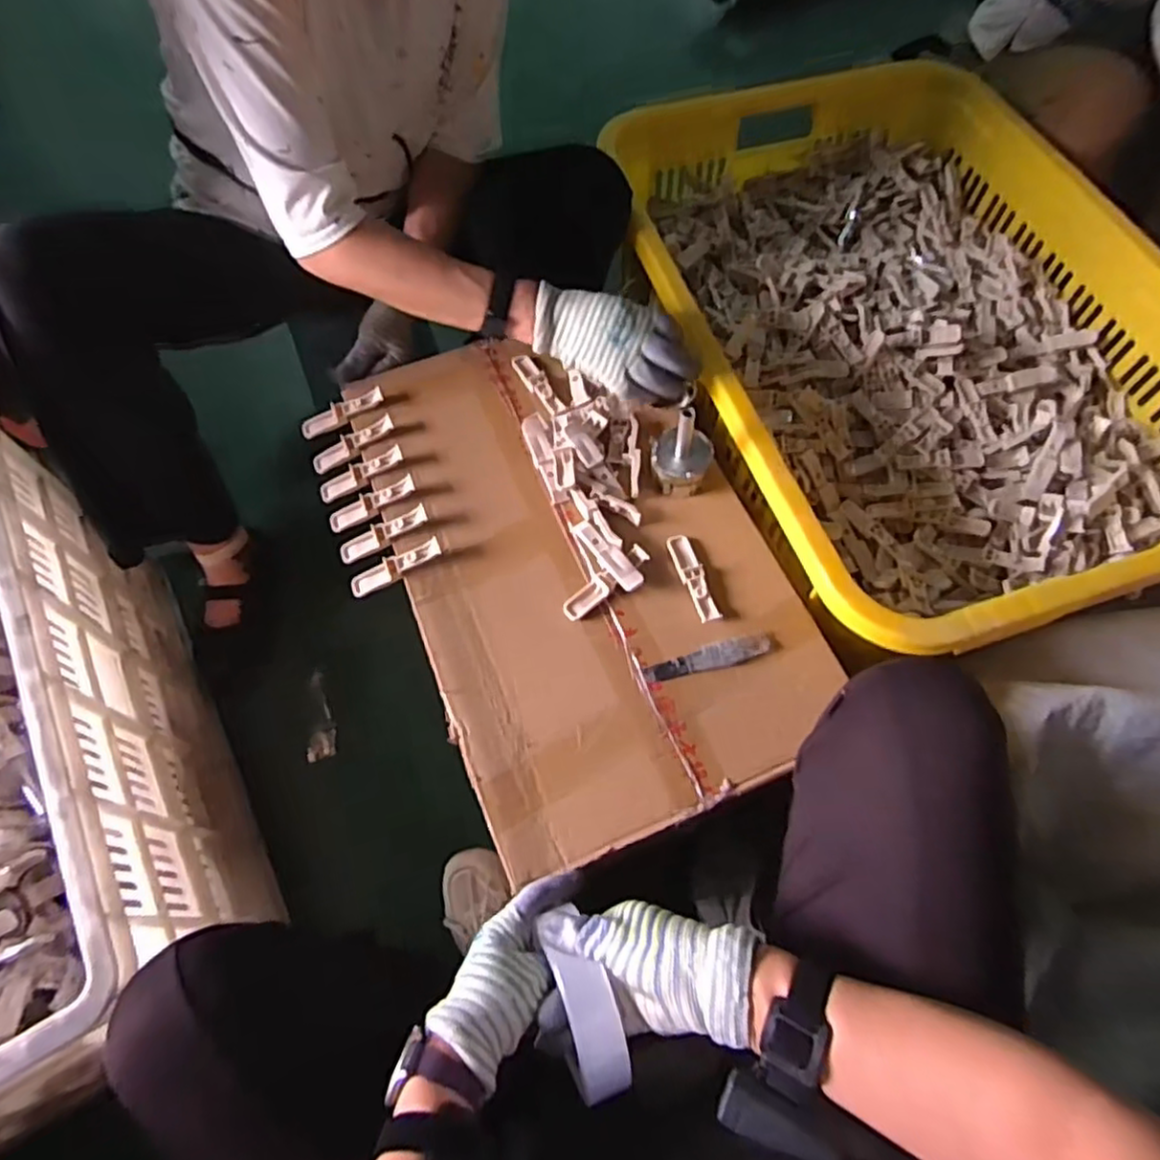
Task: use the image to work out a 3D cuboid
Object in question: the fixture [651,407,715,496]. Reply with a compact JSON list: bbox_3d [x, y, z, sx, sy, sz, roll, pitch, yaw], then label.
[{"bbox_3d":[0.106,-0.136,0.702,0.062,0.095,0.055,15,65,5],"label":"fixture"}]

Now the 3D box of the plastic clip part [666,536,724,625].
[{"bbox_3d":[0.114,-0.004,0.689,0.023,0.010,0.099,-15,66,-9],"label":"plastic clip part"}]

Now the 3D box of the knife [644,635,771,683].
[{"bbox_3d":[0.122,0.074,0.657,0.122,0.006,0.024,-12,65,-7],"label":"knife"}]

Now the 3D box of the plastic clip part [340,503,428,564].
[{"bbox_3d":[-0.204,-0.047,0.710,0.096,0.015,0.025,-28,67,4],"label":"plastic clip part"}]

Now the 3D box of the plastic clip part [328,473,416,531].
[{"bbox_3d":[-0.220,-0.082,0.727,0.096,0.013,0.027,-26,66,8],"label":"plastic clip part"}]

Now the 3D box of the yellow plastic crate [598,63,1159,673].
[{"bbox_3d":[0.403,-0.324,0.870,0.597,0.149,0.822,-15,66,-9],"label":"yellow plastic crate"}]

